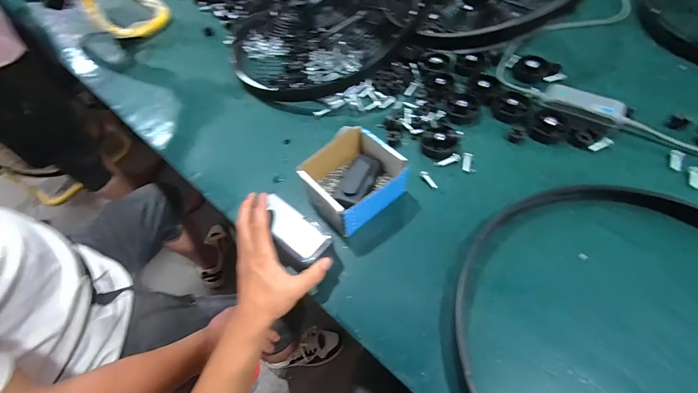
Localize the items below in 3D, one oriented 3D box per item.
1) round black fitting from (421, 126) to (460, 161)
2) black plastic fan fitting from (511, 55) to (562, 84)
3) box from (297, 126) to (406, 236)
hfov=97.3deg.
[{"bbox_3d":[0.161,-0.095,0.545,0.060,0.025,0.057,-3,57,4],"label":"round black fitting"},{"bbox_3d":[0.391,-0.263,0.641,0.087,0.034,0.045,19,61,17],"label":"black plastic fan fitting"},{"bbox_3d":[0.007,-0.023,0.488,0.135,0.082,0.118,-37,60,-18],"label":"box"}]

